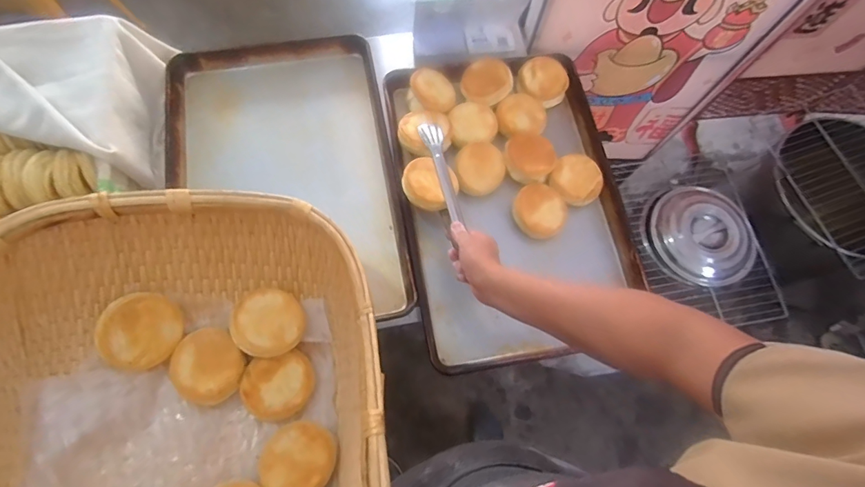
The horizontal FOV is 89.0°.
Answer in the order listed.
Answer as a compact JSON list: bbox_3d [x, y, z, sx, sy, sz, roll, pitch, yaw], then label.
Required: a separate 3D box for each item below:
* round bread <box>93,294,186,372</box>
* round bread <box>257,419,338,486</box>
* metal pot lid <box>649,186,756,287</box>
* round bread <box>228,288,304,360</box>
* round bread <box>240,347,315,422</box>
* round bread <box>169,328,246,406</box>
[{"bbox_3d":[-0.399,0.120,0.605,0.099,0.021,0.097,1,89,-45],"label":"round bread"},{"bbox_3d":[-0.184,0.295,0.599,0.100,0.022,0.095,0,71,0],"label":"round bread"},{"bbox_3d":[0.813,-0.025,1.322,0.309,0.072,0.282,0,71,0],"label":"metal pot lid"},{"bbox_3d":[-0.243,0.118,0.653,0.099,0.035,0.099,10,66,-23],"label":"round bread"},{"bbox_3d":[-0.227,0.208,0.650,0.095,0.032,0.095,3,77,-12],"label":"round bread"},{"bbox_3d":[-0.321,0.177,0.631,0.088,0.028,0.103,-34,74,-35],"label":"round bread"}]

